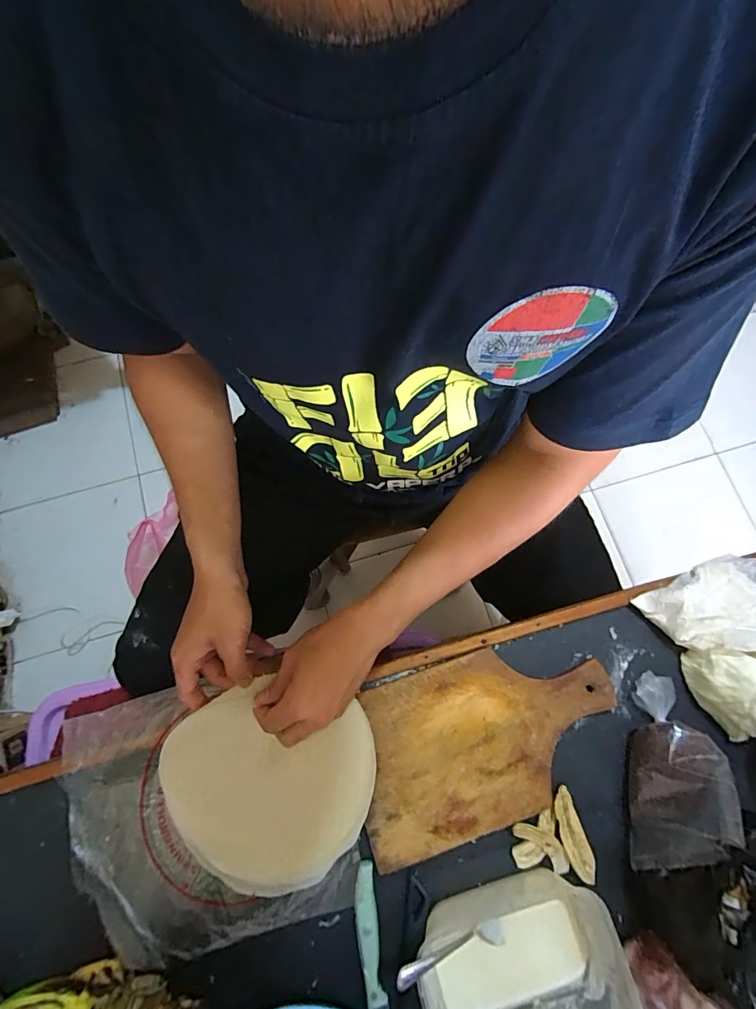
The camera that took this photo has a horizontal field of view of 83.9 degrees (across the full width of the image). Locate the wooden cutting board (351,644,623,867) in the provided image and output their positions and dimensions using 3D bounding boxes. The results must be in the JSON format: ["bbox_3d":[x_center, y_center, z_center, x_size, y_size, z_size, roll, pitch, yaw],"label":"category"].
[{"bbox_3d":[0.116,0.248,0.449,0.282,0.010,0.158,-17,77,-6],"label":"wooden cutting board"}]

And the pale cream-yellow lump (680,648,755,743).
[{"bbox_3d":[0.380,0.201,0.441,0.074,0.068,0.089,2,76,-1],"label":"pale cream-yellow lump"}]

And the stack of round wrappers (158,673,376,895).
[{"bbox_3d":[-0.110,0.273,0.414,0.200,0.052,0.184,24,77,4],"label":"stack of round wrappers"}]

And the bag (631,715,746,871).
[{"bbox_3d":[0.285,0.285,0.407,0.058,0.091,0.135,27,77,5],"label":"bag"}]

